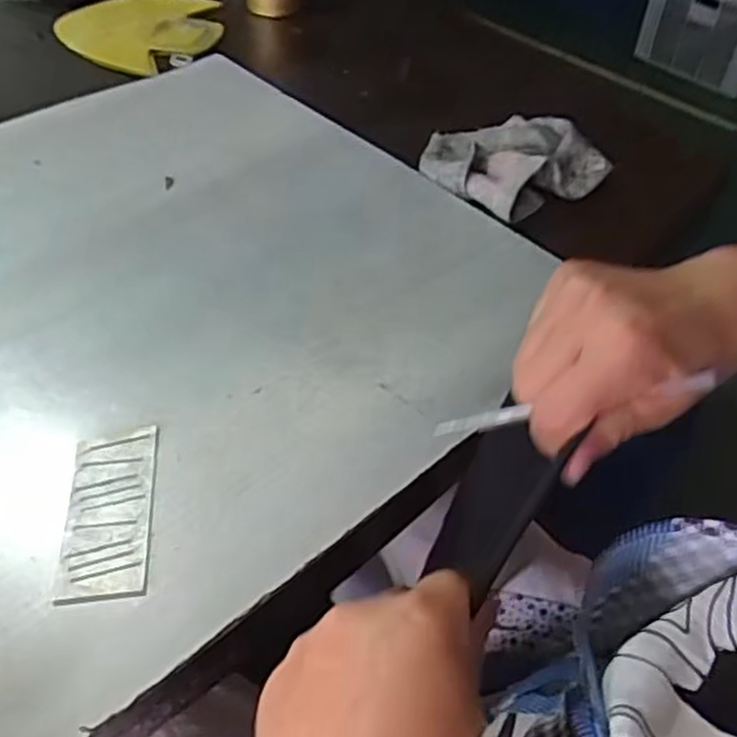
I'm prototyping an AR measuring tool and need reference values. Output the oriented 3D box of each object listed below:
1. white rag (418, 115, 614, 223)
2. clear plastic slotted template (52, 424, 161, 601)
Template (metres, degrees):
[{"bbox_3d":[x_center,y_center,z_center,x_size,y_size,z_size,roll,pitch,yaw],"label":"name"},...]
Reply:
[{"bbox_3d":[0.128,-0.197,0.699,0.132,0.043,0.148,-31,55,-28],"label":"white rag"},{"bbox_3d":[-0.157,0.084,0.459,0.050,0.004,0.115,-4,47,-6],"label":"clear plastic slotted template"}]

